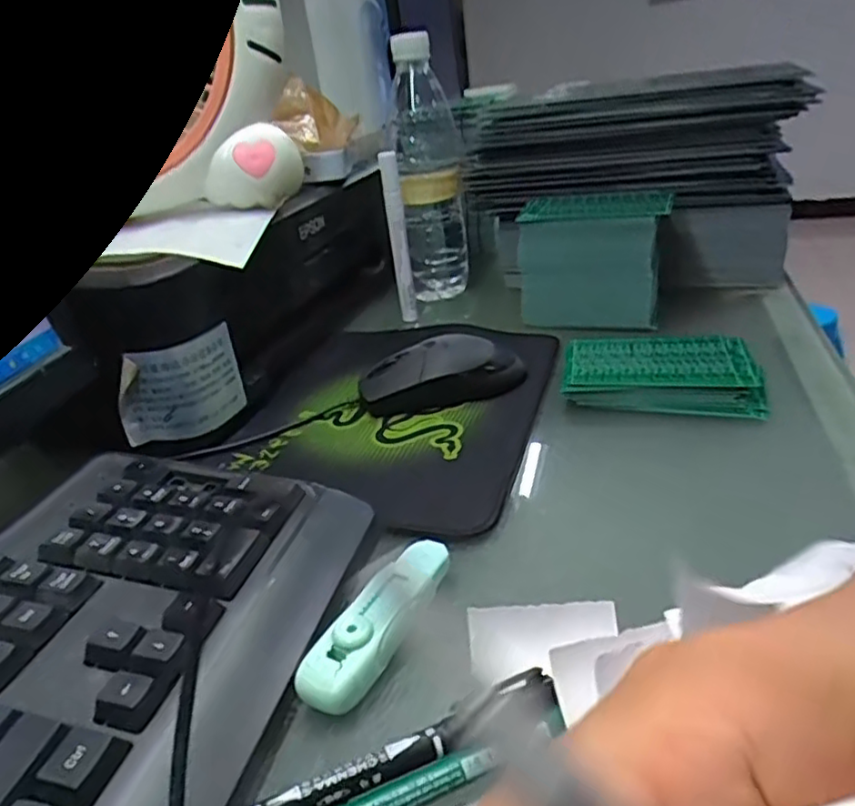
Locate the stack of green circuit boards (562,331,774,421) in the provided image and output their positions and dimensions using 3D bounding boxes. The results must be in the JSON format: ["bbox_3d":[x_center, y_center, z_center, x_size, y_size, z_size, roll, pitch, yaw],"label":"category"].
[{"bbox_3d":[0.148,-0.016,0.424,0.116,0.027,0.070,1,29,16],"label":"stack of green circuit boards"}]

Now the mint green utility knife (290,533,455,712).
[{"bbox_3d":[-0.017,0.087,0.269,0.023,0.016,0.087,11,33,31],"label":"mint green utility knife"}]

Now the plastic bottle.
[{"bbox_3d":[0.000,-0.207,0.608,0.064,0.220,0.062,-7,28,2],"label":"plastic bottle"}]

